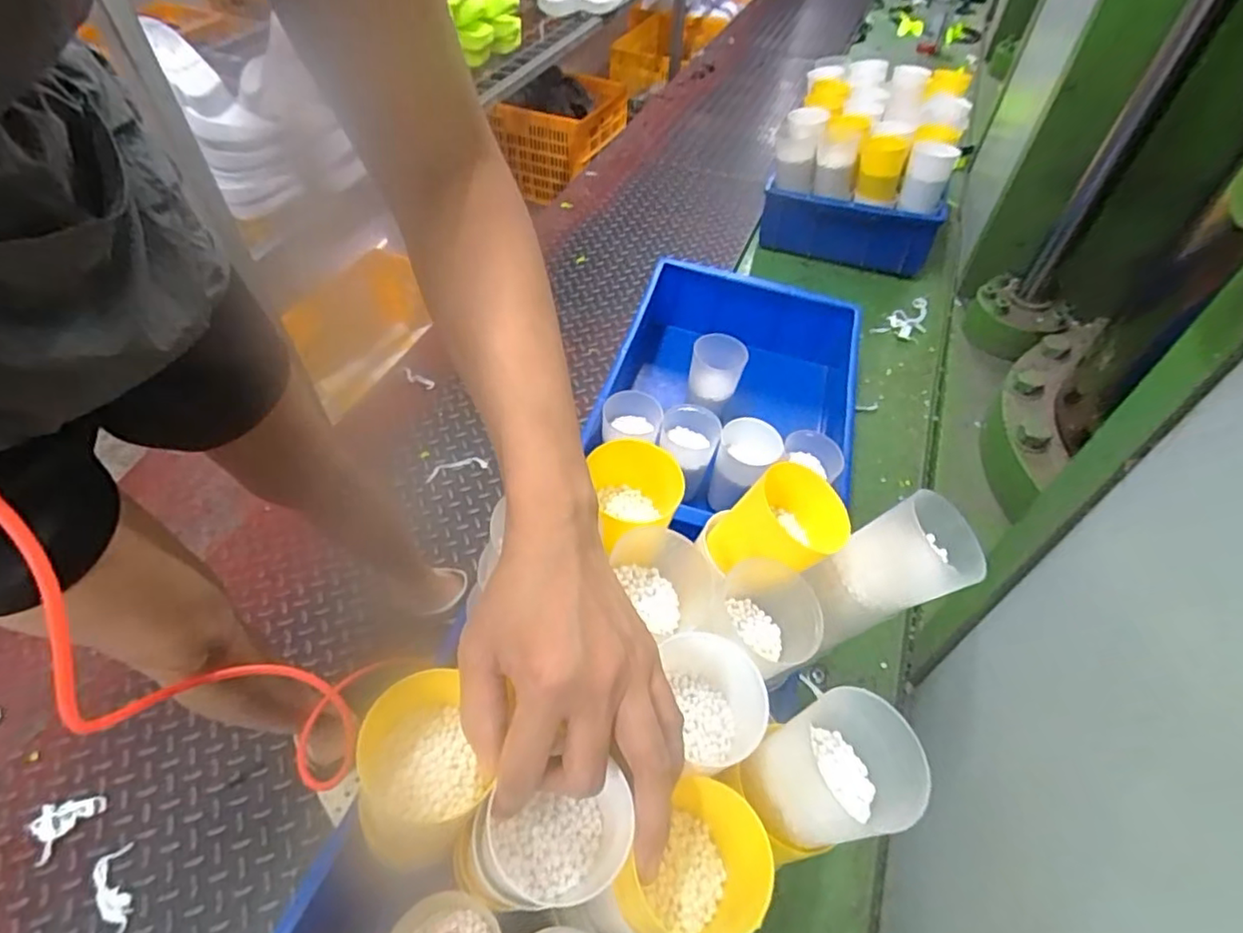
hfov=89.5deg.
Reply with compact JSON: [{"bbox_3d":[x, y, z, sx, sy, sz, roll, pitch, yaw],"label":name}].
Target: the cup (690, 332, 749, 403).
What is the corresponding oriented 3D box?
[{"bbox_3d":[0.113,-0.115,0.736,0.062,0.055,0.056,8,54,7],"label":"cup"}]

